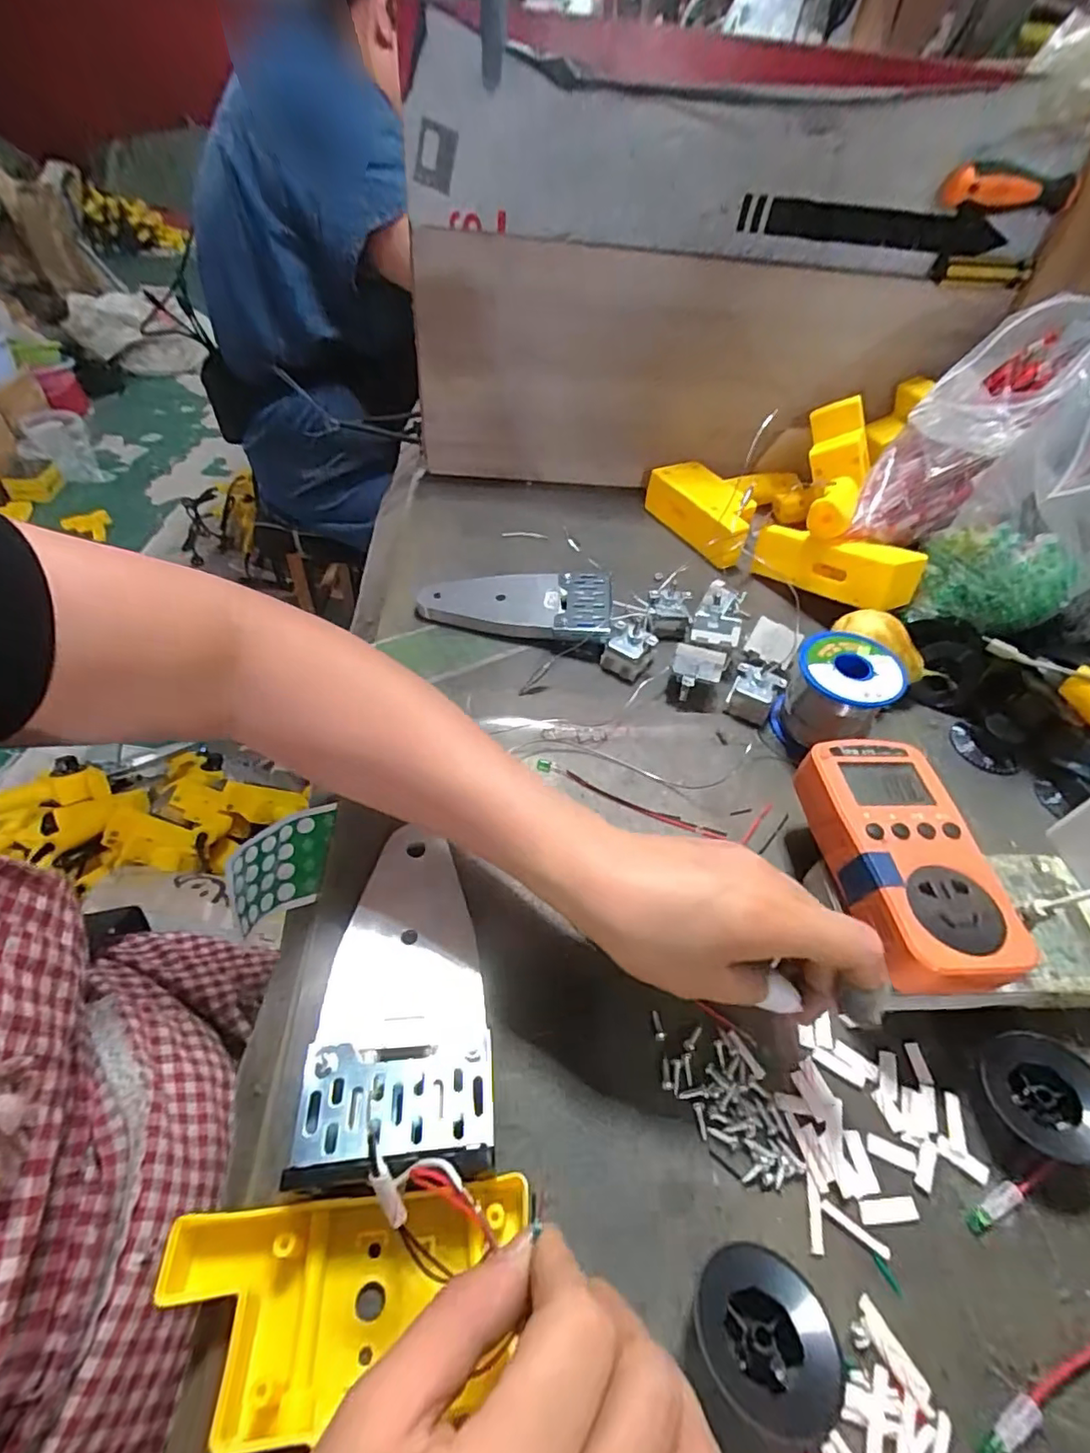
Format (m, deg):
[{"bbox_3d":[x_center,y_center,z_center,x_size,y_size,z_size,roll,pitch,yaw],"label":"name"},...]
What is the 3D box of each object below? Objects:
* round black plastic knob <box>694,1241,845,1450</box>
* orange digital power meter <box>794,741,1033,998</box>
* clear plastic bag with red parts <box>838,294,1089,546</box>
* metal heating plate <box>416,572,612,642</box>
[{"bbox_3d":[0.076,0.214,0.204,0.046,0.029,0.043,2,49,-2],"label":"round black plastic knob"},{"bbox_3d":[0.179,0.064,0.290,0.070,0.023,0.126,2,48,-3],"label":"orange digital power meter"},{"bbox_3d":[0.340,-0.250,0.461,0.231,0.086,0.072,-47,56,14],"label":"clear plastic bag with red parts"},{"bbox_3d":[-0.024,-0.101,0.475,0.153,0.025,0.072,6,49,2],"label":"metal heating plate"}]

